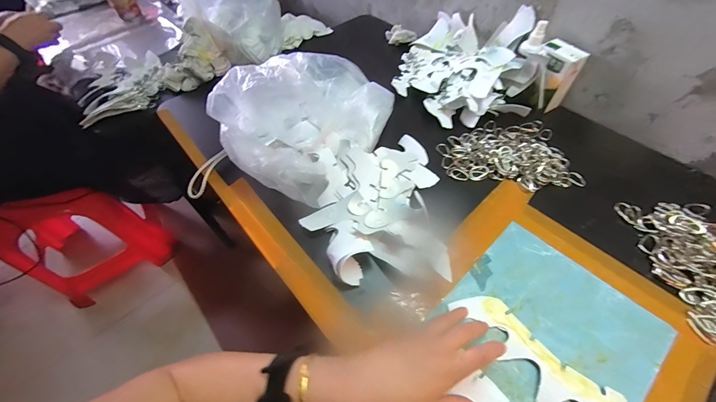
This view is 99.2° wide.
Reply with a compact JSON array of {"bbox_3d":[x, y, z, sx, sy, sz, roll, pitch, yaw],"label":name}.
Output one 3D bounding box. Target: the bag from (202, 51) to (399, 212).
[{"bbox_3d":[-0.075,-0.163,0.511,0.218,0.103,0.315,23,59,18],"label":"bag"}]

